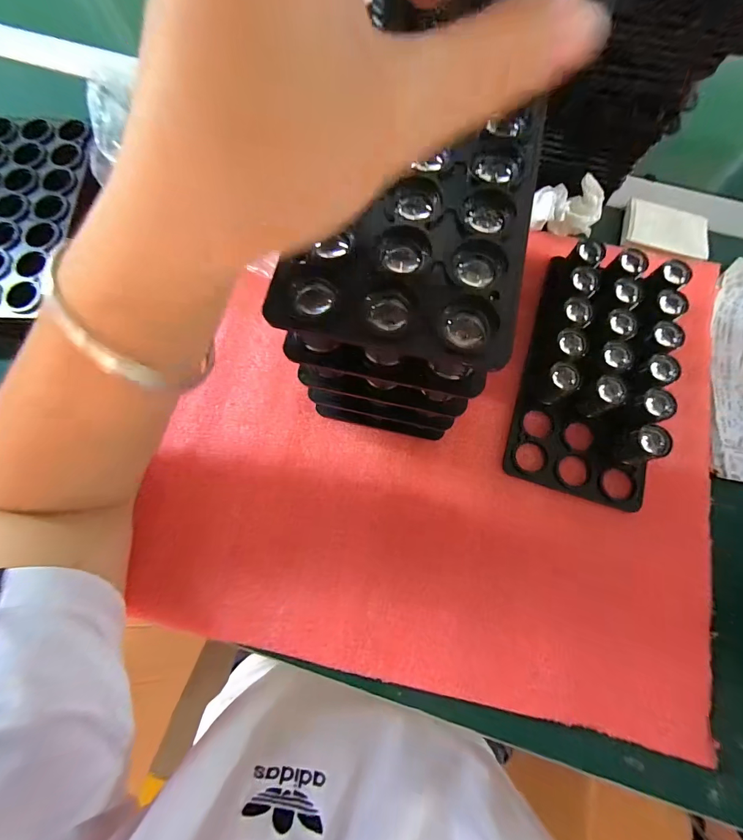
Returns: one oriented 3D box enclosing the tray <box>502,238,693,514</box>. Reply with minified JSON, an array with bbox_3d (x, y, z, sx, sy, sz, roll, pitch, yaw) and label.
[{"bbox_3d":[0.173,-0.038,0.266,0.102,0.040,0.187,17,74,5],"label":"tray"}]

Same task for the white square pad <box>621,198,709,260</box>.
[{"bbox_3d":[0.270,-0.173,0.328,0.073,0.010,0.050,20,75,6],"label":"white square pad"}]

